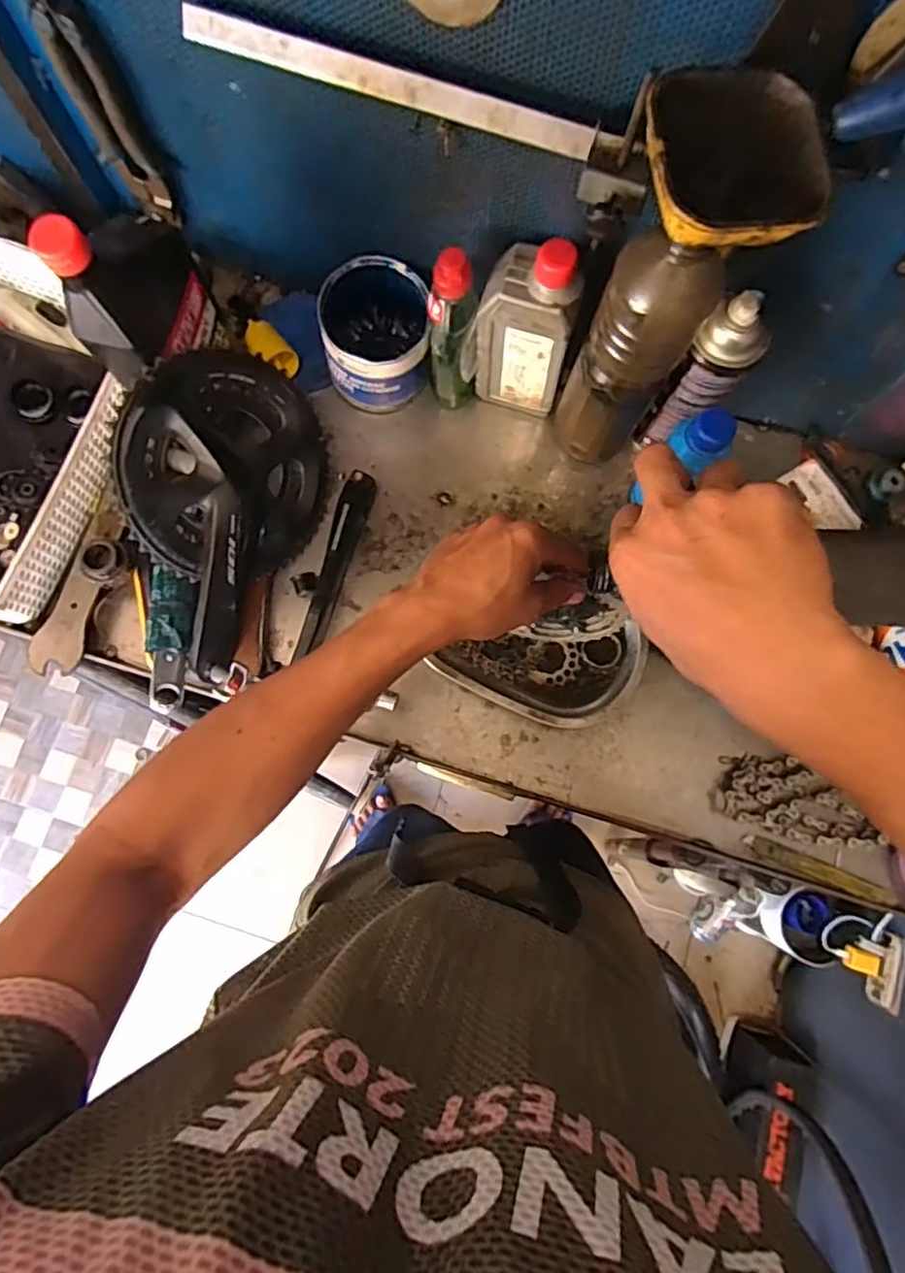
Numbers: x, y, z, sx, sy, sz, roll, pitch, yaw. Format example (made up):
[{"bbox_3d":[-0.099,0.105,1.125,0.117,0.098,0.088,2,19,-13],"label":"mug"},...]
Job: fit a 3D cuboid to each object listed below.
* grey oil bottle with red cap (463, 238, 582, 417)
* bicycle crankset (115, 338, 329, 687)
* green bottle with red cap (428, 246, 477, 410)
[{"bbox_3d":[0.061,-0.272,0.555,0.089,0.175,0.049,18,79,3],"label":"grey oil bottle with red cap"},{"bbox_3d":[-0.206,-0.117,0.579,0.189,0.101,0.258,-28,120,-33],"label":"bicycle crankset"},{"bbox_3d":[-0.001,-0.271,0.572,0.045,0.165,0.049,0,79,0],"label":"green bottle with red cap"}]

